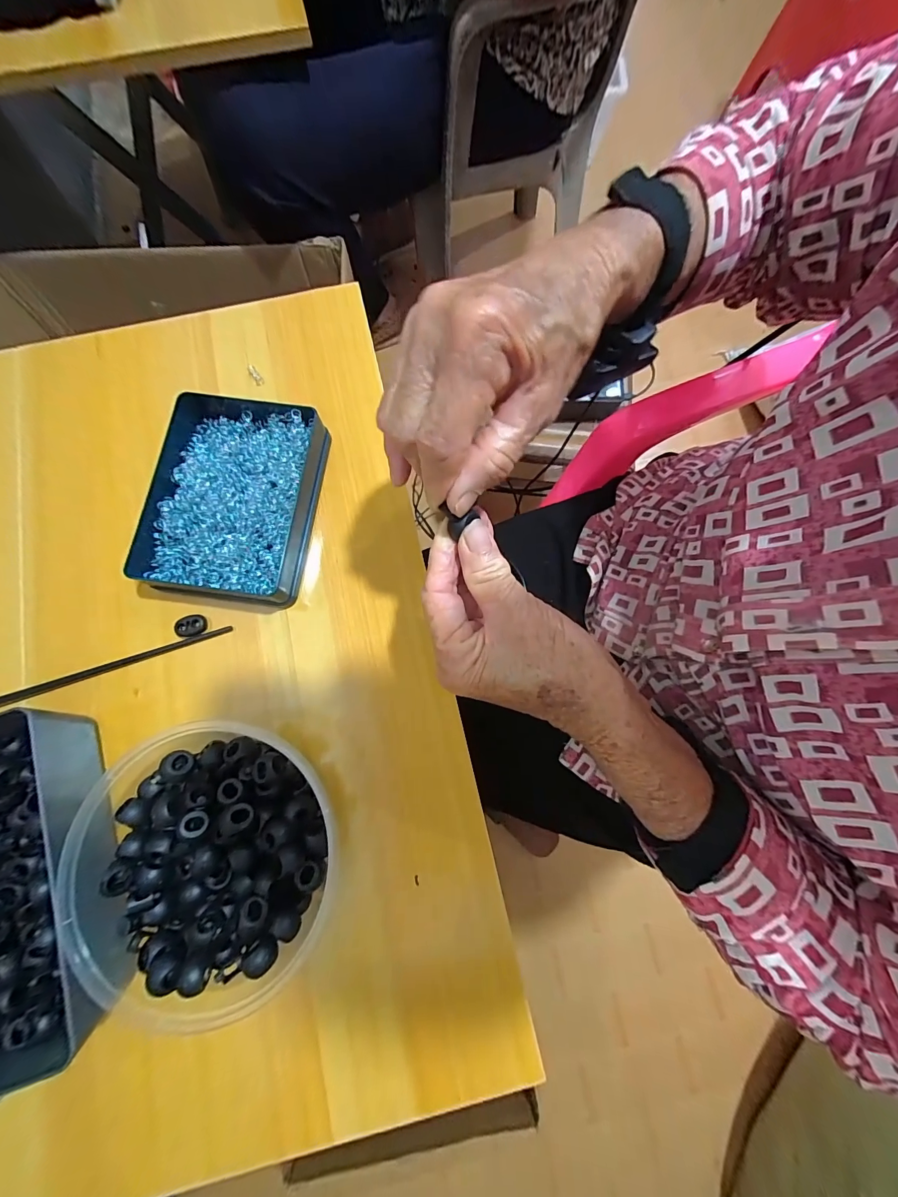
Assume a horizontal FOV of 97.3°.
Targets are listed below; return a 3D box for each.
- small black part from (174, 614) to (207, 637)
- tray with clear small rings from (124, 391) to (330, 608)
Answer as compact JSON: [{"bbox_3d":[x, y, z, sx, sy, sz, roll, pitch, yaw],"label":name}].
[{"bbox_3d":[-0.188,0.020,0.287,0.021,0.005,0.016,-5,79,0],"label":"small black part"},{"bbox_3d":[-0.162,-0.077,0.297,0.128,0.024,0.153,10,79,3],"label":"tray with clear small rings"}]

